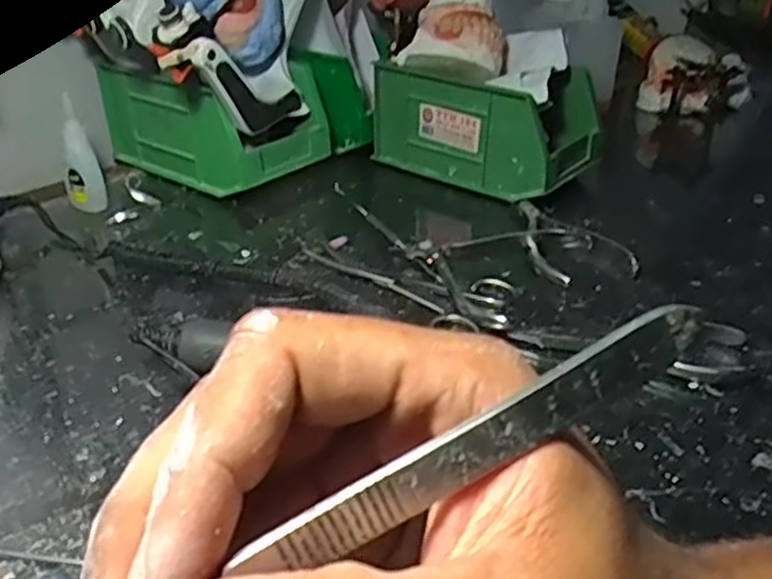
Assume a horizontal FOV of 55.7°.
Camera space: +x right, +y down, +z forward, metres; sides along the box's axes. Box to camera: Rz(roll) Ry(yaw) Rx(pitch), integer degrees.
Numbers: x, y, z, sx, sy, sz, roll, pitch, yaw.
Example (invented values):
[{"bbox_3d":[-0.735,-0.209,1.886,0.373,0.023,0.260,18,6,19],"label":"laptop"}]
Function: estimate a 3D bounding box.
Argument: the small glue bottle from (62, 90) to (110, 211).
[{"bbox_3d":[-0.223,-0.097,0.534,0.021,0.080,0.019,-25,39,-36],"label":"small glue bottle"}]

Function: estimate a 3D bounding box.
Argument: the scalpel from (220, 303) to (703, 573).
[{"bbox_3d":[-0.001,0.037,0.130,0.137,0.010,0.004,-26,37,-12],"label":"scalpel"}]

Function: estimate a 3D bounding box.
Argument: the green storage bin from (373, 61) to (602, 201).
[{"bbox_3d":[0.086,-0.141,0.615,0.171,0.079,0.098,24,38,33],"label":"green storage bin"}]

